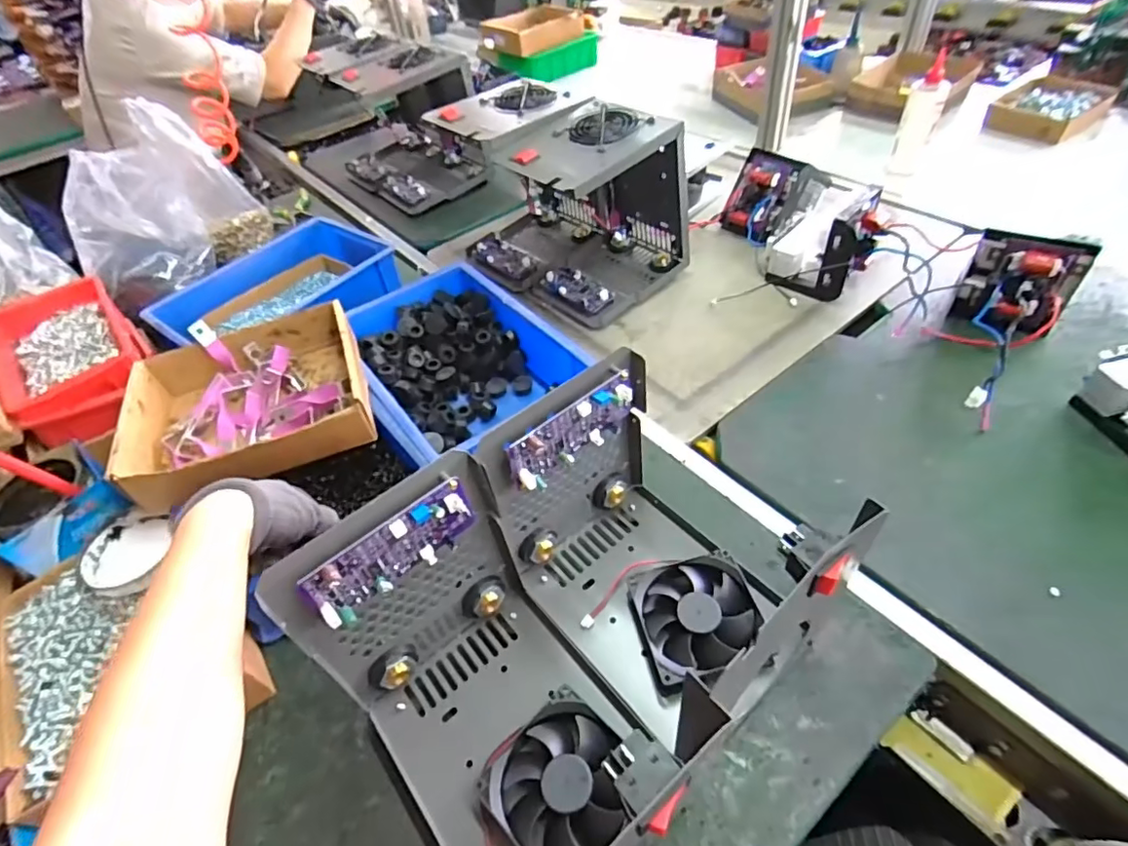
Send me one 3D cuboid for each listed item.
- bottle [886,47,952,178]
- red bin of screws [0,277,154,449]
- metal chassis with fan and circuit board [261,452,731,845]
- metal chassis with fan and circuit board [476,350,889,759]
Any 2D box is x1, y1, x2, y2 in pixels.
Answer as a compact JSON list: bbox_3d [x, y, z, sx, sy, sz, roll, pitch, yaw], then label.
[{"bbox_3d":[0.570,-0.479,0.920,0.056,0.180,0.070,18,52,25],"label":"bottle"},{"bbox_3d":[-0.604,-0.084,0.702,0.140,0.067,0.228,-35,52,-22],"label":"red bin of screws"},{"bbox_3d":[-0.050,0.176,0.369,0.148,0.173,0.226,-34,51,-21],"label":"metal chassis with fan and circuit board"},{"bbox_3d":[0.067,0.093,0.429,0.154,0.195,0.209,-35,50,-22],"label":"metal chassis with fan and circuit board"}]

